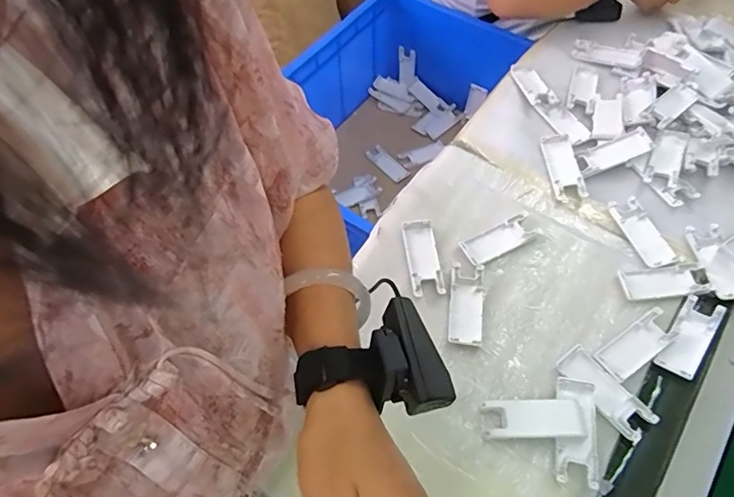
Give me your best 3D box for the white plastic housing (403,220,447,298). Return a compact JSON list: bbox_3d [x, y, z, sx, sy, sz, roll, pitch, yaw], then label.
[{"bbox_3d":[0.071,0.011,0.610,0.038,0.012,0.100,-7,61,-3],"label":"white plastic housing"}]

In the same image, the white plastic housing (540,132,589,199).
[{"bbox_3d":[0.273,-0.117,0.667,0.040,0.014,0.101,-6,61,-2],"label":"white plastic housing"}]

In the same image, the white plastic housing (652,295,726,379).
[{"bbox_3d":[0.373,0.101,0.549,0.040,0.012,0.103,36,67,19],"label":"white plastic housing"}]

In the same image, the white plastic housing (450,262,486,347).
[{"bbox_3d":[0.121,0.066,0.576,0.040,0.010,0.100,5,61,4],"label":"white plastic housing"}]

